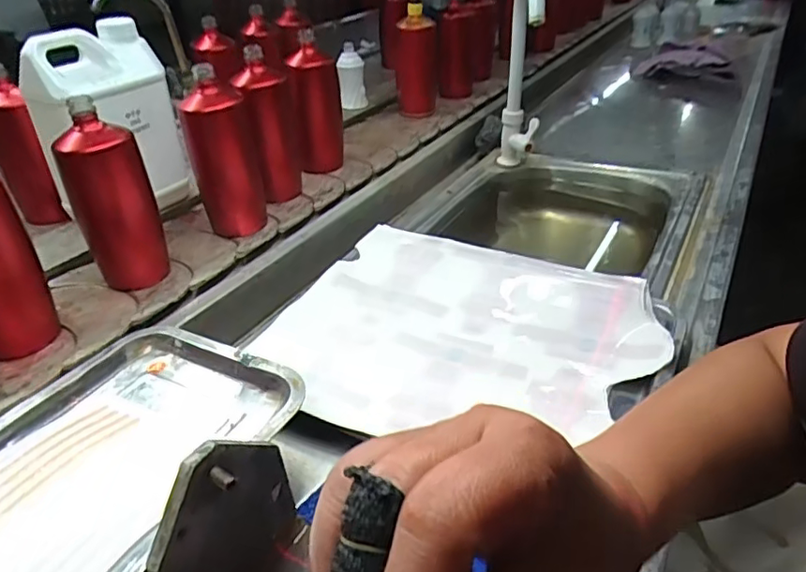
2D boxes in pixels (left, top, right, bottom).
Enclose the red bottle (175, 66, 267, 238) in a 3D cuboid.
[{"bbox_3d":[-0.233,-0.174,0.766,0.080,0.197,0.071,-13,35,-18],"label":"red bottle"}]

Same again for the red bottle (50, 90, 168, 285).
[{"bbox_3d":[-0.323,-0.094,0.660,0.067,0.194,0.062,13,36,20],"label":"red bottle"}]

